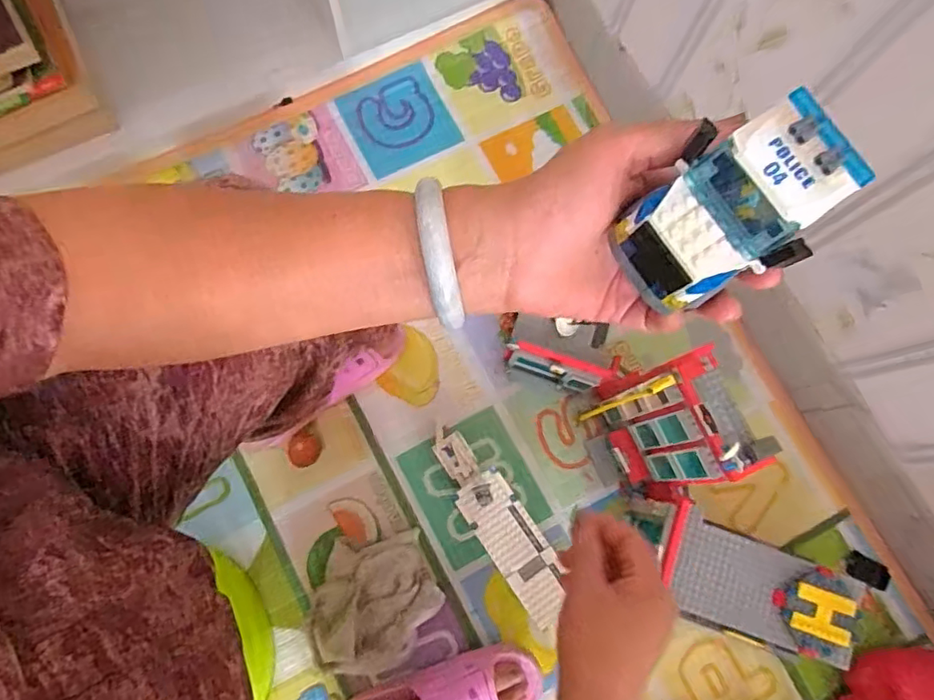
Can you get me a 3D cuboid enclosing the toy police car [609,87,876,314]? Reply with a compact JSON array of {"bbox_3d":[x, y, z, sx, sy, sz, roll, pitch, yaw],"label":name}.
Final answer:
[{"bbox_3d":[0.114,-0.057,0.251,0.082,0.046,0.054,-29,80,-5],"label":"toy police car"}]

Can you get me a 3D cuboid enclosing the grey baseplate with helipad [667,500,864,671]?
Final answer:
[{"bbox_3d":[0.325,0.262,0.643,0.199,0.023,0.108,17,70,10],"label":"grey baseplate with helipad"}]

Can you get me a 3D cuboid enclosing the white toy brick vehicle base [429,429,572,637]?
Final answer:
[{"bbox_3d":[0.039,0.206,0.718,0.070,0.082,0.243,-34,81,-9],"label":"white toy brick vehicle base"}]

